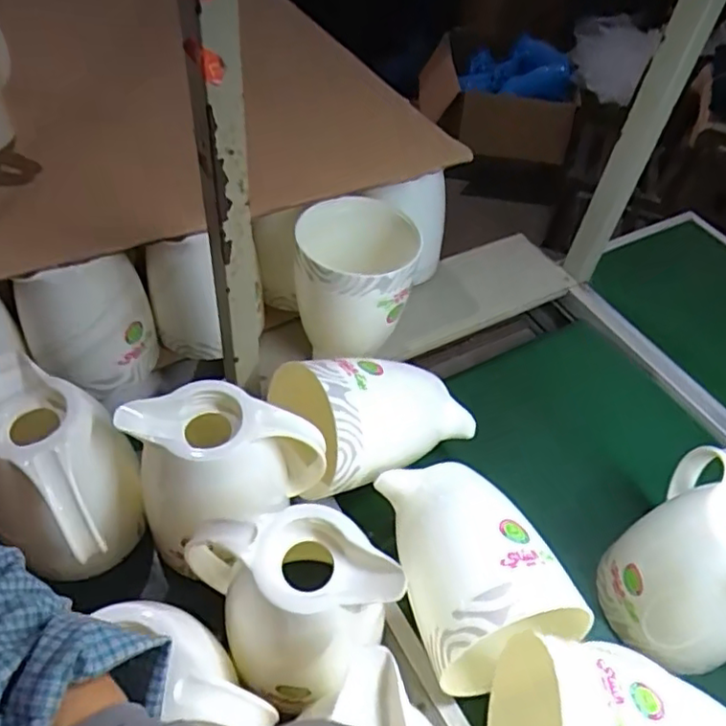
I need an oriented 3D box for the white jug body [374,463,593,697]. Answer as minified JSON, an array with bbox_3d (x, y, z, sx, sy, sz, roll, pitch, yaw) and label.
[{"bbox_3d":[0.104,0.189,0.607,0.140,0.137,0.200,-10,52,-15],"label":"white jug body"}]

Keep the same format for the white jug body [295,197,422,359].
[{"bbox_3d":[-0.009,-0.103,0.769,0.140,0.154,0.146,6,50,-2],"label":"white jug body"}]

